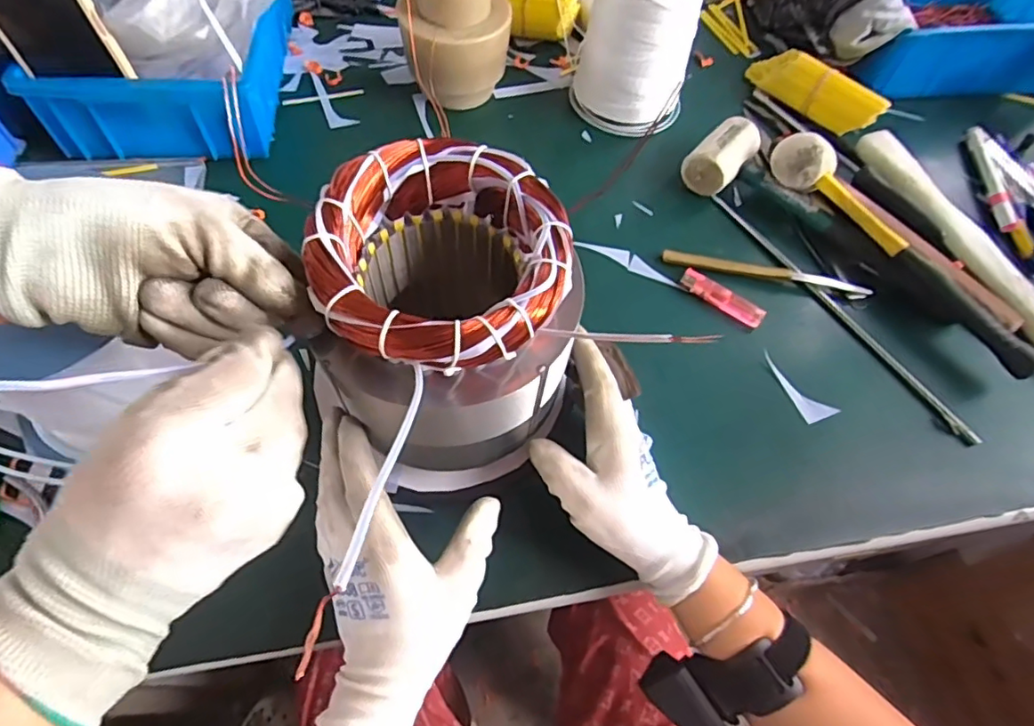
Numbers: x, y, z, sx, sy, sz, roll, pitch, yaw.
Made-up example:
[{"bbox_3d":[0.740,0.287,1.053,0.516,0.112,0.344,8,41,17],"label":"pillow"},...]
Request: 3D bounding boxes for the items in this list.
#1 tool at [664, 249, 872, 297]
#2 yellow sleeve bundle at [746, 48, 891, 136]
[{"bbox_3d":[0.228,-0.084,0.524,0.184,0.014,0.018,9,61,2],"label":"tool"},{"bbox_3d":[0.328,-0.306,0.632,0.055,0.048,0.159,-24,65,-16],"label":"yellow sleeve bundle"}]

